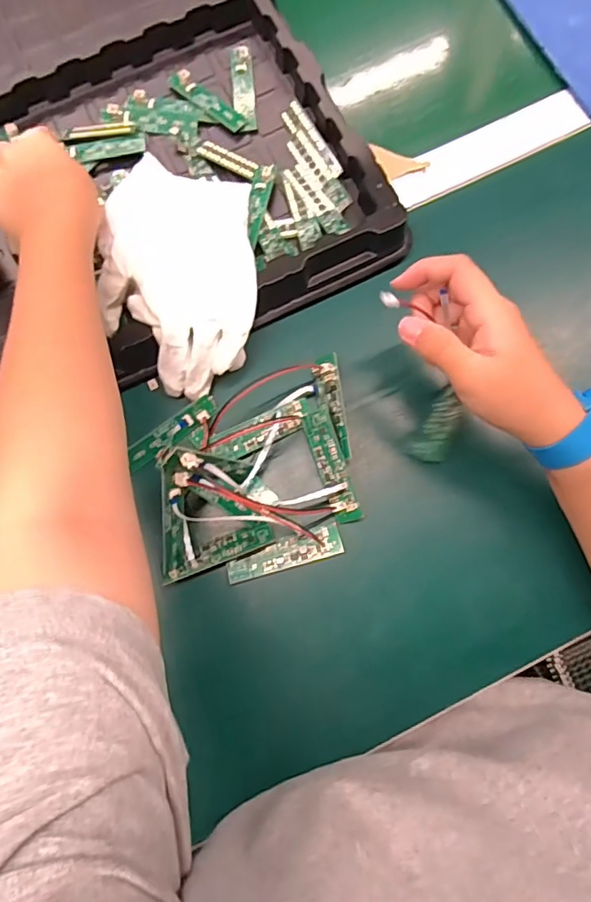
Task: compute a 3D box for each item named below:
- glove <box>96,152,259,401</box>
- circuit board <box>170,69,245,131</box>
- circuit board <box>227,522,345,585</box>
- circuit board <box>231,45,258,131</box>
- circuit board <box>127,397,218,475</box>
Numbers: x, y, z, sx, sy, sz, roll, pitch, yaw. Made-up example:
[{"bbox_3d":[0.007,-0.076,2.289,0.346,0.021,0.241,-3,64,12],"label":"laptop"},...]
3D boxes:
[{"bbox_3d":[-0.090,-0.136,0.389,0.118,0.041,0.186,-5,79,0],"label":"glove"},{"bbox_3d":[-0.076,-0.299,0.439,0.083,0.009,0.018,43,83,8],"label":"circuit board"},{"bbox_3d":[-0.008,0.072,0.365,0.083,0.011,0.023,-15,69,-1],"label":"circuit board"},{"bbox_3d":[-0.045,-0.313,0.442,0.018,0.007,0.083,-8,79,10],"label":"circuit board"},{"bbox_3d":[-0.091,-0.015,0.386,0.073,0.007,0.018,-34,80,-5],"label":"circuit board"}]

